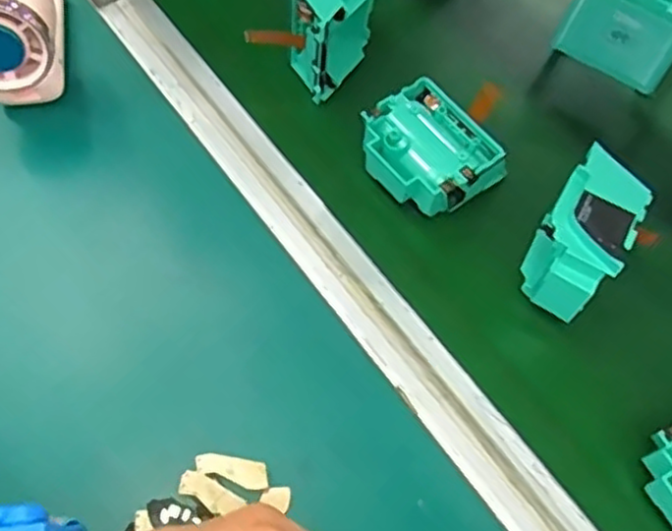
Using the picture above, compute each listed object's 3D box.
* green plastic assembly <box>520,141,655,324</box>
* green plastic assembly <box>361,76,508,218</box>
[{"bbox_3d":[0.136,-0.014,0.393,0.043,0.072,0.079,30,63,12],"label":"green plastic assembly"},{"bbox_3d":[0.057,-0.069,0.436,0.069,0.035,0.075,-36,69,-21],"label":"green plastic assembly"}]

